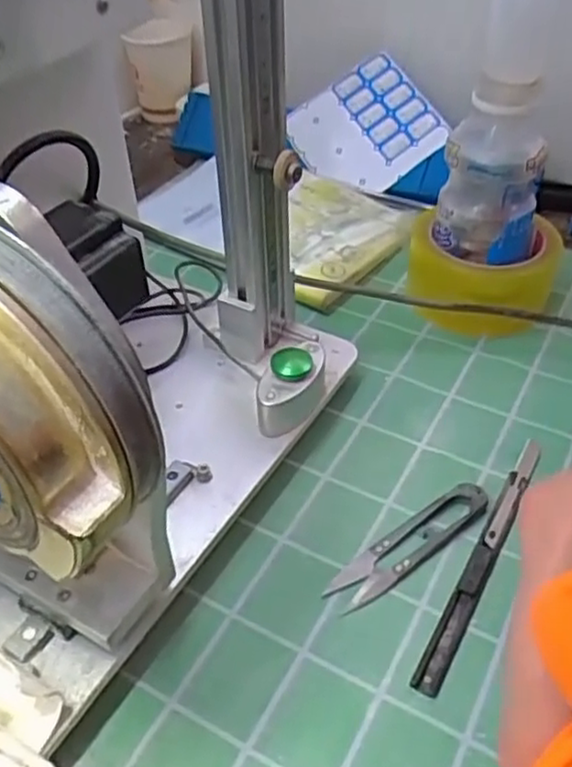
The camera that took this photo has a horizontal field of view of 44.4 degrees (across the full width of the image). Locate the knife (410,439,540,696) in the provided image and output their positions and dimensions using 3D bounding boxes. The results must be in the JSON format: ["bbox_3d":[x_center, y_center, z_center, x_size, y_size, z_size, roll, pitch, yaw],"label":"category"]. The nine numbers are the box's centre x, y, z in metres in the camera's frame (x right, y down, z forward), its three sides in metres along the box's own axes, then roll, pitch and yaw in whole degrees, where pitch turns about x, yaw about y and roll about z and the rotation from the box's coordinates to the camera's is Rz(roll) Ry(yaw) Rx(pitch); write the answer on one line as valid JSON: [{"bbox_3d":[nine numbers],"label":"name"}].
[{"bbox_3d":[0.101,0.083,0.351,0.012,0.008,0.159,22,47,23],"label":"knife"}]

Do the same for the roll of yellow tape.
[{"bbox_3d":[0.138,-0.076,0.497,0.101,0.054,0.101,0,43,0],"label":"roll of yellow tape"}]

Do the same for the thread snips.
[{"bbox_3d":[0.063,0.081,0.355,0.097,0.010,0.024,-27,49,-26],"label":"thread snips"}]

